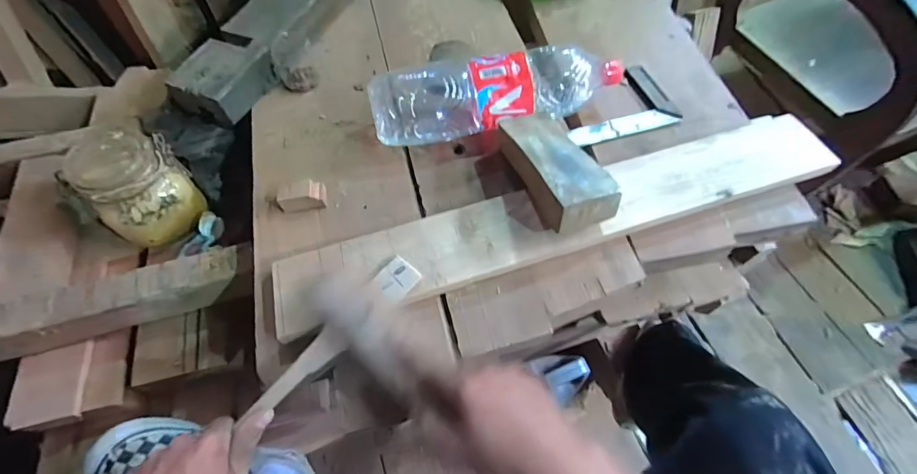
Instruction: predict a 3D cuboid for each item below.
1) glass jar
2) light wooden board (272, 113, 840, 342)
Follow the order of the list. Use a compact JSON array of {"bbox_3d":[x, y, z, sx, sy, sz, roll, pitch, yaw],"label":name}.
[{"bbox_3d":[-0.412,-0.062,0.541,0.108,0.123,0.097,-18,61,-10],"label":"glass jar"},{"bbox_3d":[0.101,-0.020,0.462,0.605,0.030,0.098,-16,60,-9],"label":"light wooden board"}]

